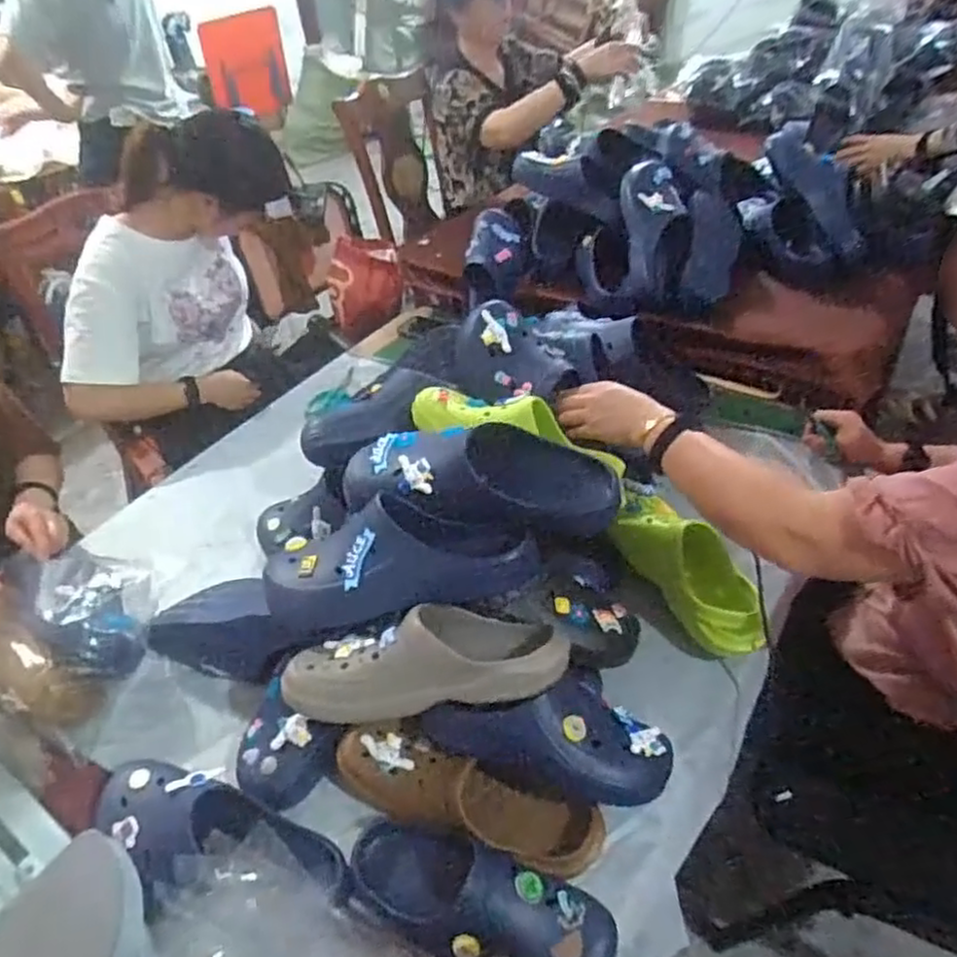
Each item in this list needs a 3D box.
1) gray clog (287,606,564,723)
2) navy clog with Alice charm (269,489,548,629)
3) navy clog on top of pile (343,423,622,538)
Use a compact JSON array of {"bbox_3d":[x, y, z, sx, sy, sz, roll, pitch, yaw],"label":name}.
[{"bbox_3d":[-0.054,0.166,0.722,0.283,0.079,0.126,-5,41,2],"label":"gray clog"},{"bbox_3d":[-0.085,0.095,0.764,0.297,0.102,0.108,-8,41,-1],"label":"navy clog with Alice charm"},{"bbox_3d":[-0.004,-0.004,0.772,0.301,0.117,0.100,9,43,18],"label":"navy clog on top of pile"}]

